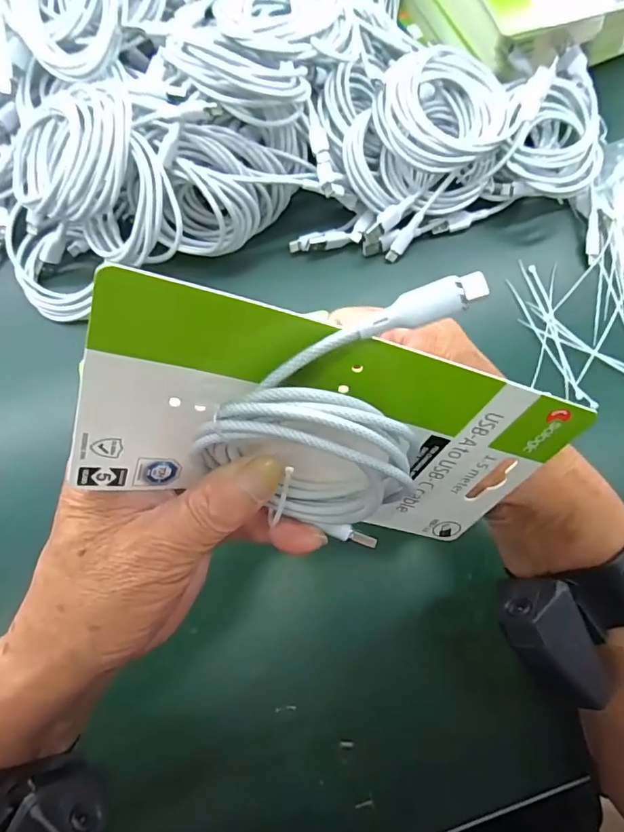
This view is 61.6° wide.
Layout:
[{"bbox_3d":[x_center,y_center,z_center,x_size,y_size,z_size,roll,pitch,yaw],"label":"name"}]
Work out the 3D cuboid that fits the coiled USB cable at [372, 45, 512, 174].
[{"bbox_3d":[0.096,-0.222,0.380,0.093,0.018,0.086,-36,101,-3],"label":"coiled USB cable"}]

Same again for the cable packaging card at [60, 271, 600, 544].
[{"bbox_3d":[0.006,0.008,0.200,0.175,0.094,0.013,14,41,-18],"label":"cable packaging card"}]

